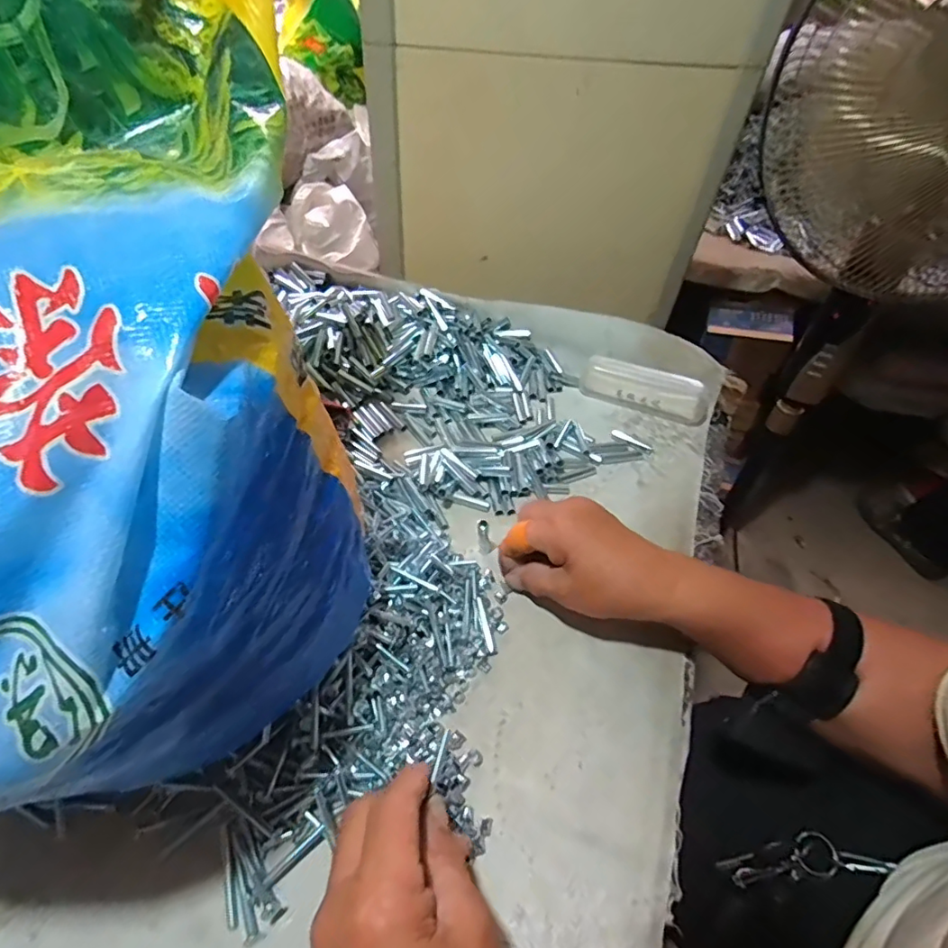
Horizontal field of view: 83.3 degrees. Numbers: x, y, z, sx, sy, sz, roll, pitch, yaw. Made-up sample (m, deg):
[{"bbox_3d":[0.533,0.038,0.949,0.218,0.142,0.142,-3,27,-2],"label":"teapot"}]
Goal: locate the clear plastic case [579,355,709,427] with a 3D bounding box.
[{"bbox_3d":[0.196,-0.100,0.613,0.143,0.047,0.028,17,49,14],"label":"clear plastic case"}]

